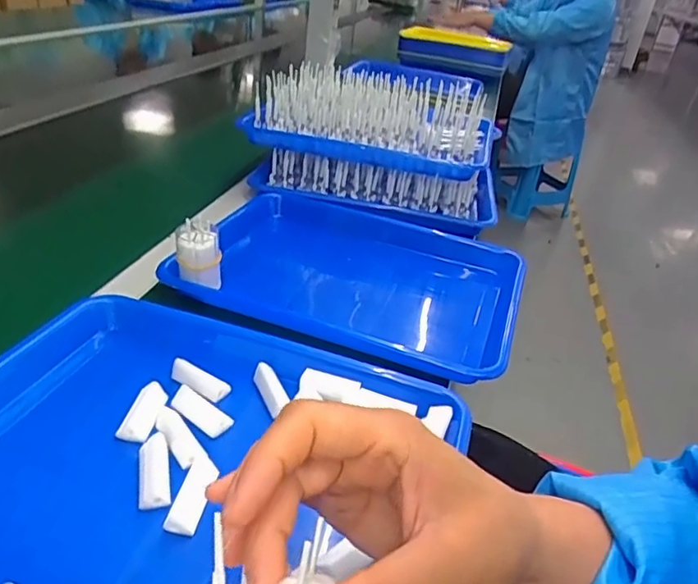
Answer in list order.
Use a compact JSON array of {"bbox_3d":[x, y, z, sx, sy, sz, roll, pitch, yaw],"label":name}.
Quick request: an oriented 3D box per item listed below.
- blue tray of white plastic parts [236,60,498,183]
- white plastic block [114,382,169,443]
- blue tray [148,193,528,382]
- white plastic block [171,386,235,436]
[{"bbox_3d":[0.043,-0.249,0.780,0.305,0.064,0.252,16,33,13],"label":"blue tray of white plastic parts"},{"bbox_3d":[-0.143,0.084,0.394,0.022,0.010,0.046,11,32,5],"label":"white plastic block"},{"bbox_3d":[0.006,-0.008,0.601,0.348,0.077,0.249,21,34,19],"label":"blue tray"},{"bbox_3d":[-0.107,0.085,0.400,0.051,0.007,0.021,24,36,24],"label":"white plastic block"}]

